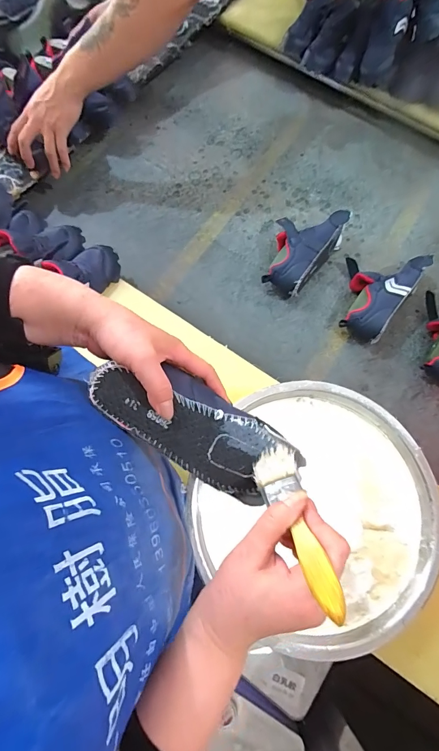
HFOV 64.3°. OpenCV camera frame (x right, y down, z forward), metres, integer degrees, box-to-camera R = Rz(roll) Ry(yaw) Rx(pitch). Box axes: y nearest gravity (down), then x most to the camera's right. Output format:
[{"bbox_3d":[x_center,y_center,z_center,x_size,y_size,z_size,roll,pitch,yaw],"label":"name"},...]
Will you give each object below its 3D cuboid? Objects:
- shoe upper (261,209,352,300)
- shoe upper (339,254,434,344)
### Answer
[{"bbox_3d":[0.159,-0.267,0.710,0.127,0.077,0.206,37,76,9],"label":"shoe upper"},{"bbox_3d":[0.304,-0.174,0.689,0.138,0.074,0.203,34,75,8],"label":"shoe upper"}]

